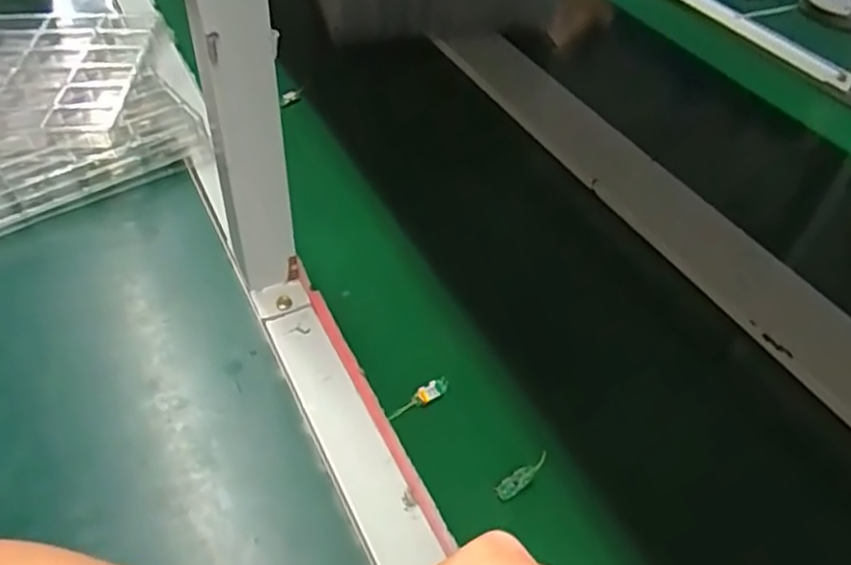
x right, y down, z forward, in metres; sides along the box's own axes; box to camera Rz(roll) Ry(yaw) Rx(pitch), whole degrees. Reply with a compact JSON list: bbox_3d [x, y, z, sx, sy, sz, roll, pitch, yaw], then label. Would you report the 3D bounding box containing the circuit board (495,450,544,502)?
[{"bbox_3d":[0.064,0.126,0.450,0.043,0.008,0.010,-27,51,-29],"label":"circuit board"}]

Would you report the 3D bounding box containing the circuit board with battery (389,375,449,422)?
[{"bbox_3d":[-0.004,0.084,0.497,0.049,0.015,0.010,-26,51,-29],"label":"circuit board with battery"}]

